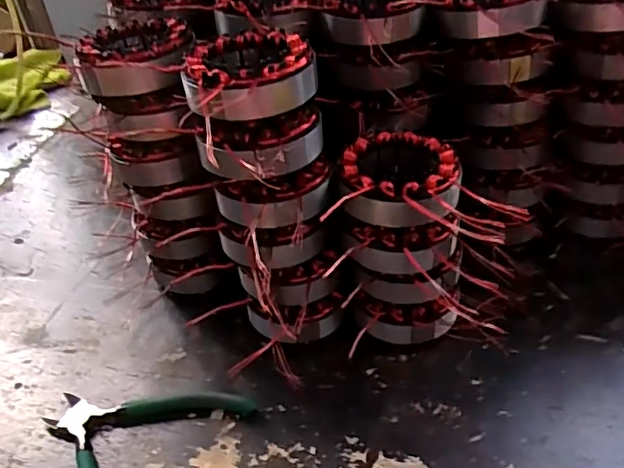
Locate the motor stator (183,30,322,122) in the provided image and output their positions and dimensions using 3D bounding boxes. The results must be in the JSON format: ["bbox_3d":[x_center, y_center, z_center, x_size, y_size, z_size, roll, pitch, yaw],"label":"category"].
[{"bbox_3d":[-0.041,-0.104,0.373,0.084,0.032,0.081,-14,40,-11],"label":"motor stator"}]

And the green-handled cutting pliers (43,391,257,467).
[{"bbox_3d":[-0.130,0.143,0.395,0.131,0.013,0.132,15,45,23],"label":"green-handled cutting pliers"}]

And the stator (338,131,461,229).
[{"bbox_3d":[0.063,-0.037,0.409,0.084,0.038,0.091,-2,39,4],"label":"stator"}]

